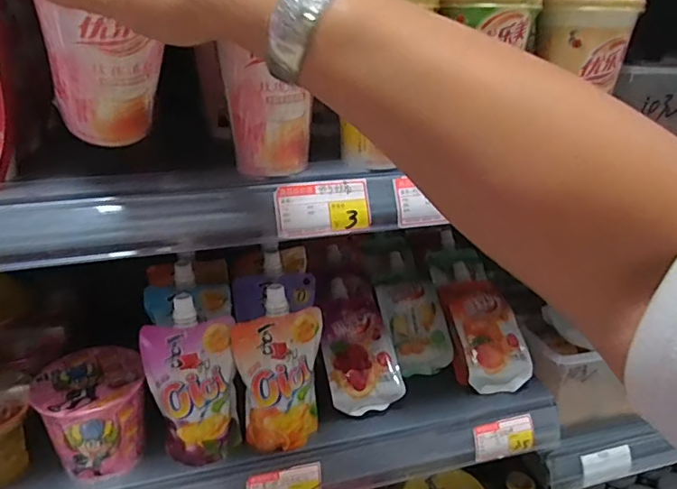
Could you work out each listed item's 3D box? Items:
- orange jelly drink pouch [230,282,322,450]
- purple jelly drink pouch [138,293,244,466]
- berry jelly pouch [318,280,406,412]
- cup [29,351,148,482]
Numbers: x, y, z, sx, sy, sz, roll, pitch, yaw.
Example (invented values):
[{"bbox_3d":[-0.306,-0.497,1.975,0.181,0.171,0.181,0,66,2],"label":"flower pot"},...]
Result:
[{"bbox_3d":[-0.057,0.124,0.495,0.081,0.159,0.041,-1,26,-7],"label":"orange jelly drink pouch"},{"bbox_3d":[-0.134,0.127,0.477,0.076,0.165,0.039,-10,29,-24],"label":"purple jelly drink pouch"},{"bbox_3d":[0.022,0.110,0.591,0.083,0.031,0.157,0,51,-14],"label":"berry jelly pouch"},{"bbox_3d":[-0.231,0.159,0.490,0.090,0.086,0.097,2,26,-1],"label":"cup"}]

